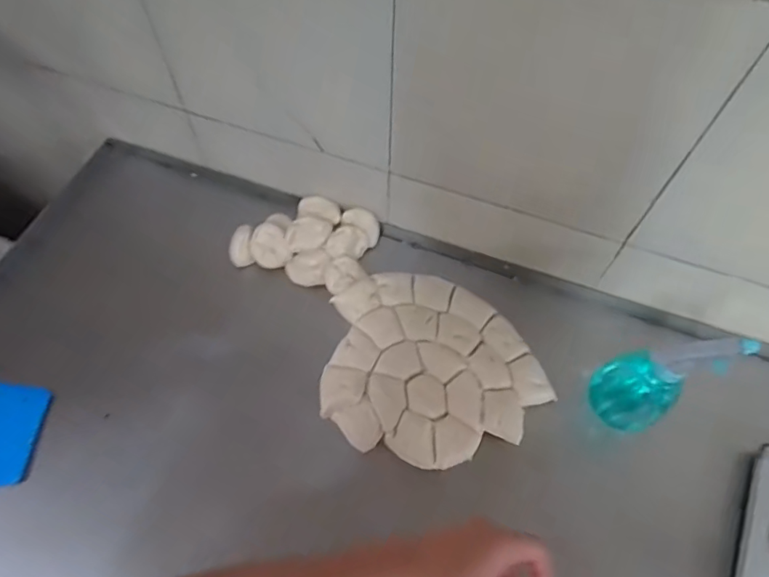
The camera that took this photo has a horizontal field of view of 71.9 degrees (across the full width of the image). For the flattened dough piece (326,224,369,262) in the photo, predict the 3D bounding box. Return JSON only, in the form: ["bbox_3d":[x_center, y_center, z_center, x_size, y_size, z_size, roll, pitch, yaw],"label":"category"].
[{"bbox_3d":[-0.052,-0.061,0.752,0.042,0.043,0.056,31,65,15],"label":"flattened dough piece"}]

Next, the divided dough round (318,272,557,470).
[{"bbox_3d":[0.064,0.092,0.667,0.263,0.019,0.242,0,61,-1],"label":"divided dough round"}]

